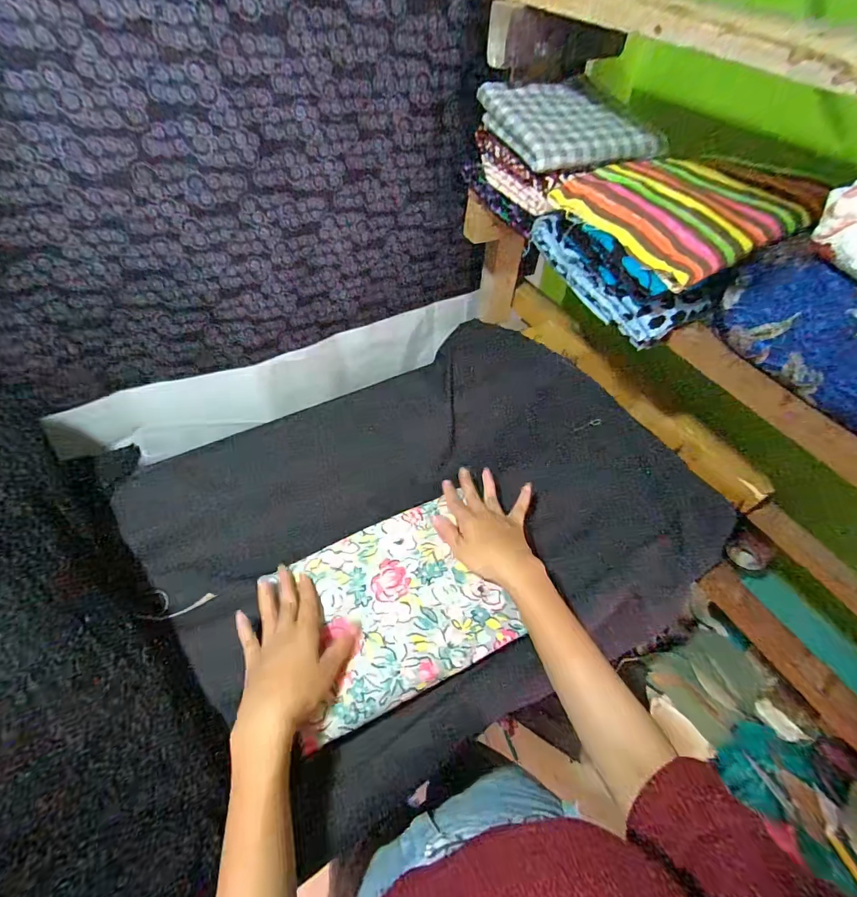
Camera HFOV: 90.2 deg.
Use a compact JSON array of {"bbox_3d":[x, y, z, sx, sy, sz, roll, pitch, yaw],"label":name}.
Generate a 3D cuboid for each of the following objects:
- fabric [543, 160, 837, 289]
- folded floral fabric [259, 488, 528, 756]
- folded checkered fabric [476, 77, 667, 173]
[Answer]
[{"bbox_3d":[0.286,-0.268,0.474,0.238,0.043,0.197,-24,58,-21],"label":"fabric"},{"bbox_3d":[-0.039,0.161,0.454,0.218,0.018,0.182,-20,56,-19],"label":"folded floral fabric"},{"bbox_3d":[0.182,-0.413,0.542,0.185,0.044,0.171,-20,56,-18],"label":"folded checkered fabric"}]

